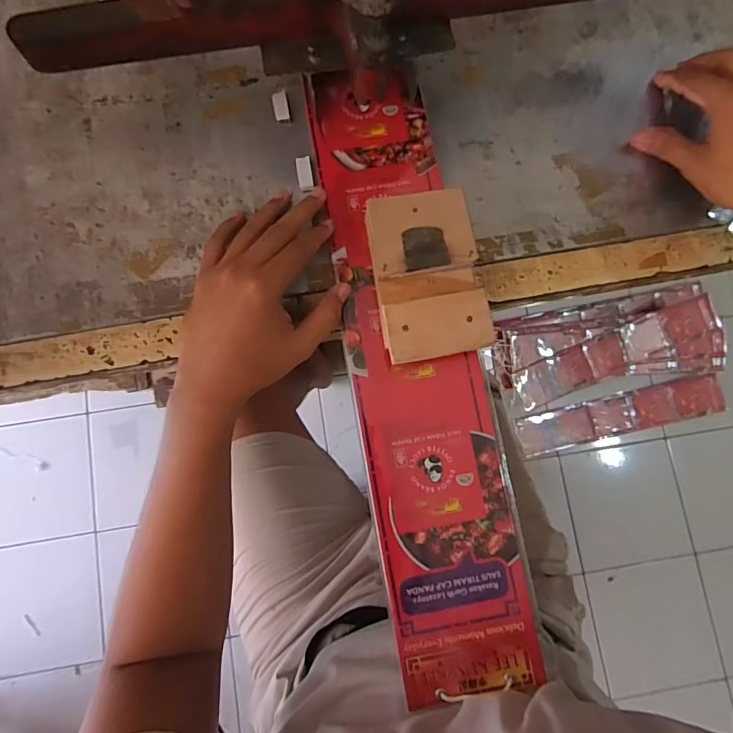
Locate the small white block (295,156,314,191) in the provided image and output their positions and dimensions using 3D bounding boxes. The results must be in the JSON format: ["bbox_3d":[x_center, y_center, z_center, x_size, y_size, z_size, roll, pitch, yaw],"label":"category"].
[{"bbox_3d":[-0.052,-0.163,0.403,0.013,0.004,0.029,-9,82,-4],"label":"small white block"}]

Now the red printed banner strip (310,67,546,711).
[{"bbox_3d":[0.040,-0.007,0.387,0.104,0.009,0.503,-10,82,-4],"label":"red printed banner strip"}]

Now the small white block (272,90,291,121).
[{"bbox_3d":[-0.073,-0.224,0.411,0.013,0.007,0.024,-10,82,-4],"label":"small white block"}]

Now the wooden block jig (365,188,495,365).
[{"bbox_3d":[0.046,-0.069,0.376,0.078,0.041,0.127,-7,82,-4],"label":"wooden block jig"}]

